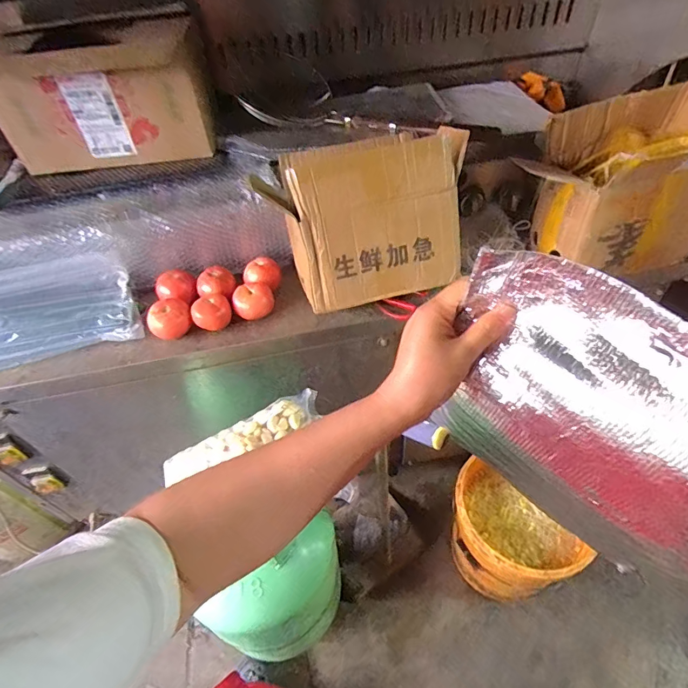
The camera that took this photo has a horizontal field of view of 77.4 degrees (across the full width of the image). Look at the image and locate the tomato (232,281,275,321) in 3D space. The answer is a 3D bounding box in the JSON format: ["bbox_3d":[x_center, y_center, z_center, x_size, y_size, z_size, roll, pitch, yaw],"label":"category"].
[{"bbox_3d":[-0.156,-0.069,0.742,0.067,0.052,0.060,4,48,7],"label":"tomato"}]

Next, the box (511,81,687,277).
[{"bbox_3d":[0.486,-0.271,0.727,0.282,0.225,0.200,-17,49,-11],"label":"box"}]

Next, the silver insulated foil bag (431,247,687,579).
[{"bbox_3d":[0.175,0.067,0.258,0.063,0.161,0.253,-36,55,-26],"label":"silver insulated foil bag"}]

